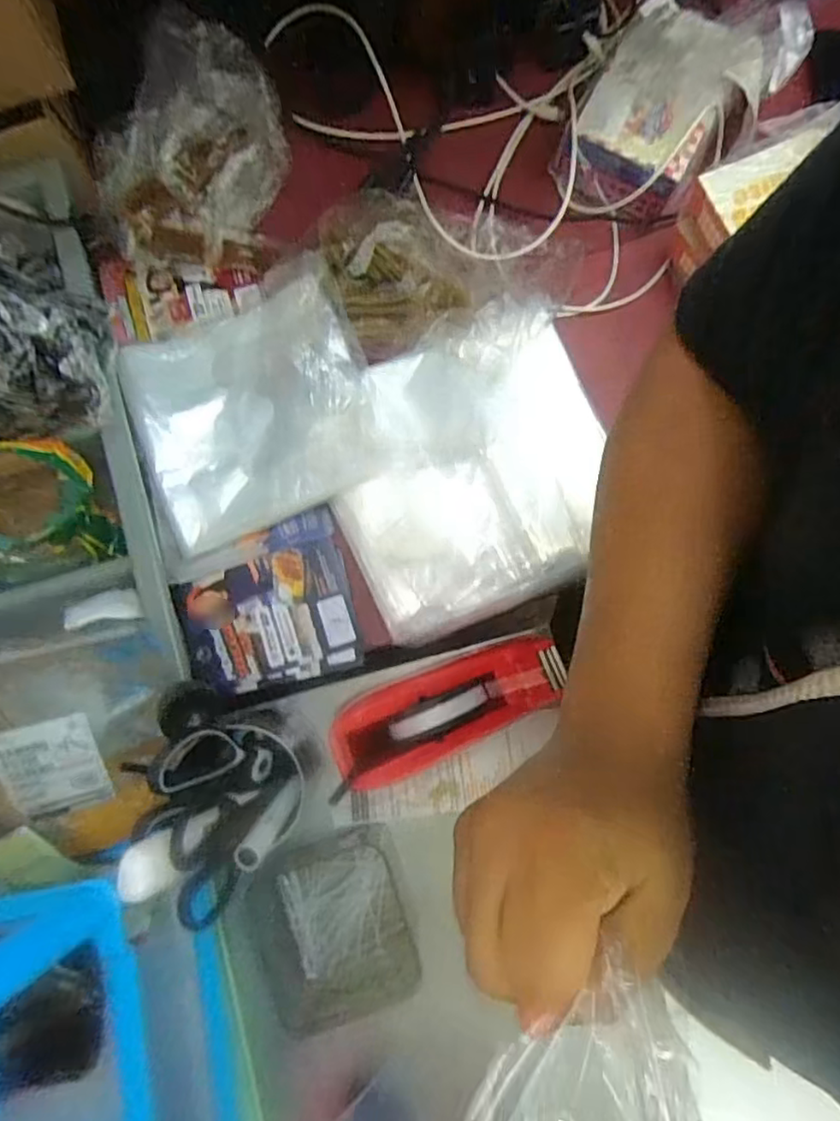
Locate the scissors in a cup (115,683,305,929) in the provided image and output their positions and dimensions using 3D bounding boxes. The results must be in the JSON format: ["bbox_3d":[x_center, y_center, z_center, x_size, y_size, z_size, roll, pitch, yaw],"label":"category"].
[{"bbox_3d":[-0.144,0.163,0.461,0.114,0.178,0.105,37,81,7],"label":"scissors in a cup"}]

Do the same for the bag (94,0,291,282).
[{"bbox_3d":[-0.202,-0.359,0.569,0.176,0.123,0.158,-19,79,-3],"label":"bag"}]

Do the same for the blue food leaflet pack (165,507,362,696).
[{"bbox_3d":[-0.137,0.039,0.562,0.148,0.014,0.139,-14,79,-2],"label":"blue food leaflet pack"}]

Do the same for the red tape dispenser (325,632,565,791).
[{"bbox_3d":[0.022,0.118,0.521,0.198,0.114,0.066,-22,79,-16],"label":"red tape dispenser"}]

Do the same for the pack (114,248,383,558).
[{"bbox_3d":[-0.154,-0.140,0.566,0.214,0.044,0.206,-22,79,-4],"label":"pack"}]

